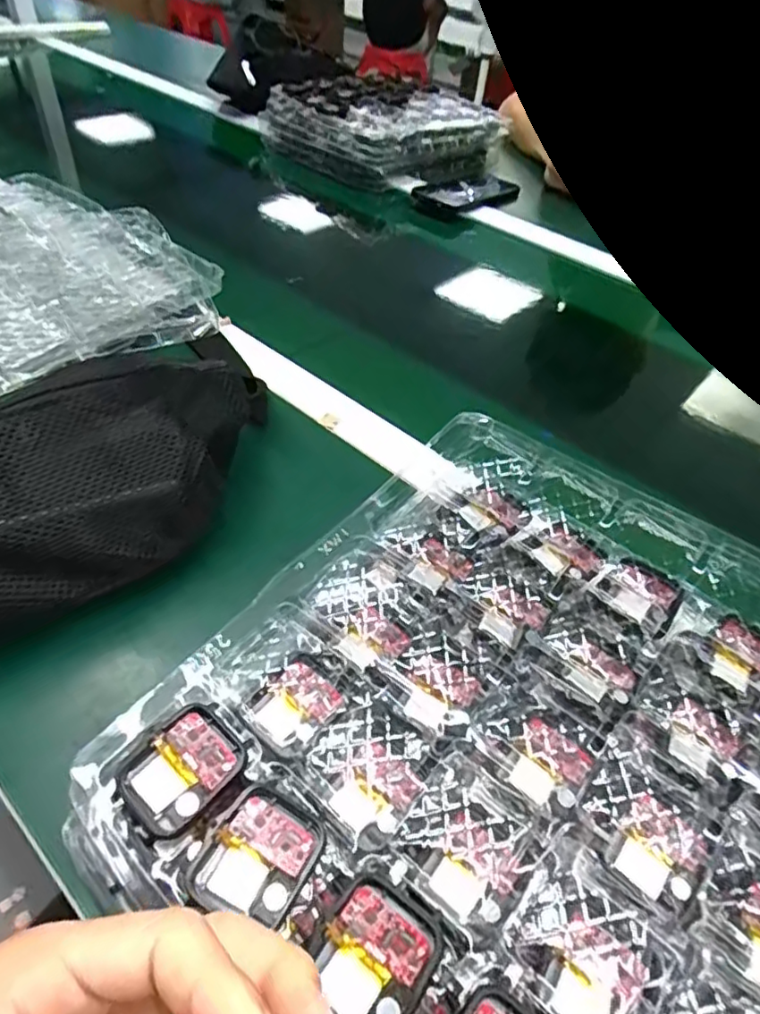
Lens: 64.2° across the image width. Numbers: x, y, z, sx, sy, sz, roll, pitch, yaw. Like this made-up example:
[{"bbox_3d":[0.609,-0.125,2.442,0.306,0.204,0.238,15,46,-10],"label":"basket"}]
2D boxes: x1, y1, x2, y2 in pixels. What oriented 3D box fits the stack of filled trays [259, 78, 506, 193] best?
[{"bbox_3d":[0.019,-0.599,0.954,0.262,0.077,0.305,38,54,26],"label":"stack of filled trays"}]

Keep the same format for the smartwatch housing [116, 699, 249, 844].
[{"bbox_3d":[-0.076,0.103,0.237,0.037,0.009,0.045,38,54,26],"label":"smartwatch housing"}]

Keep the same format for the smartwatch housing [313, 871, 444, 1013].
[{"bbox_3d":[-0.003,0.149,0.198,0.035,0.009,0.044,30,51,21],"label":"smartwatch housing"}]

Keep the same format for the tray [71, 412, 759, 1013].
[{"bbox_3d":[0.070,0.097,0.256,0.275,0.032,0.291,34,53,24],"label":"tray"}]

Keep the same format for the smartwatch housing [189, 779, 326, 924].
[{"bbox_3d":[-0.042,0.124,0.216,0.035,0.005,0.043,27,50,18],"label":"smartwatch housing"}]

